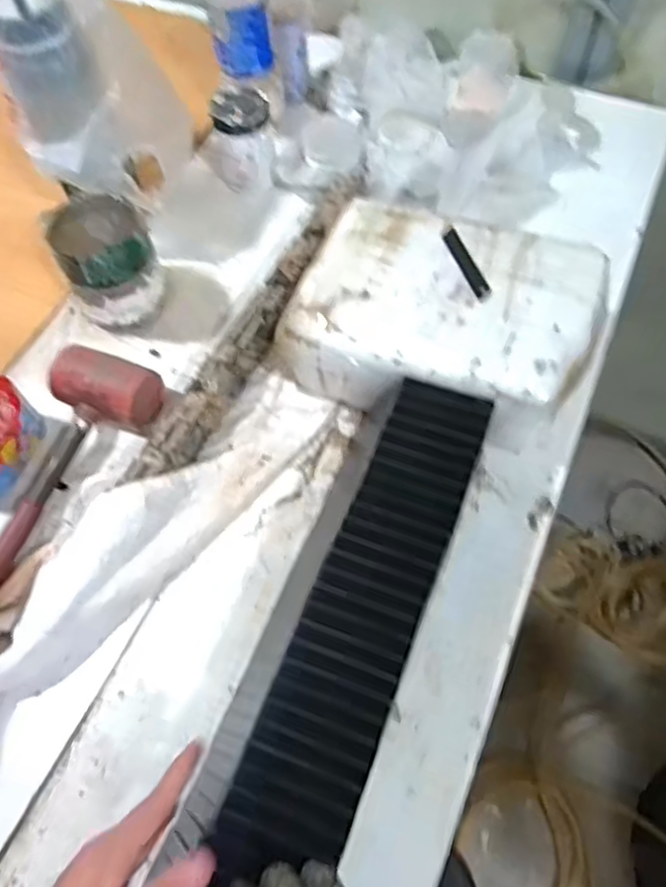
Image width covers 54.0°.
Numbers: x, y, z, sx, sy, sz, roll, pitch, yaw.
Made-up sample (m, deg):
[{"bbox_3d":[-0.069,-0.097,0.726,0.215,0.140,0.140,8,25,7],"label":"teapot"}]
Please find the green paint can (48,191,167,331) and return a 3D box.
[{"bbox_3d":[-0.246,-0.199,0.729,0.101,0.114,0.092,-17,62,-8],"label":"green paint can"}]

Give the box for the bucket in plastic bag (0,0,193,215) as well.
[{"bbox_3d":[-0.268,-0.365,0.715,0.168,0.279,0.125,24,64,14],"label":"bucket in plastic bag"}]

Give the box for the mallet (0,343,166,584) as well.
[{"bbox_3d":[-0.260,0.033,0.640,0.108,0.062,0.265,9,62,7],"label":"mallet"}]

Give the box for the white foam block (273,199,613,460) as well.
[{"bbox_3d":[0.115,-0.119,0.681,0.283,0.117,0.205,19,63,12],"label":"white foam block"}]

